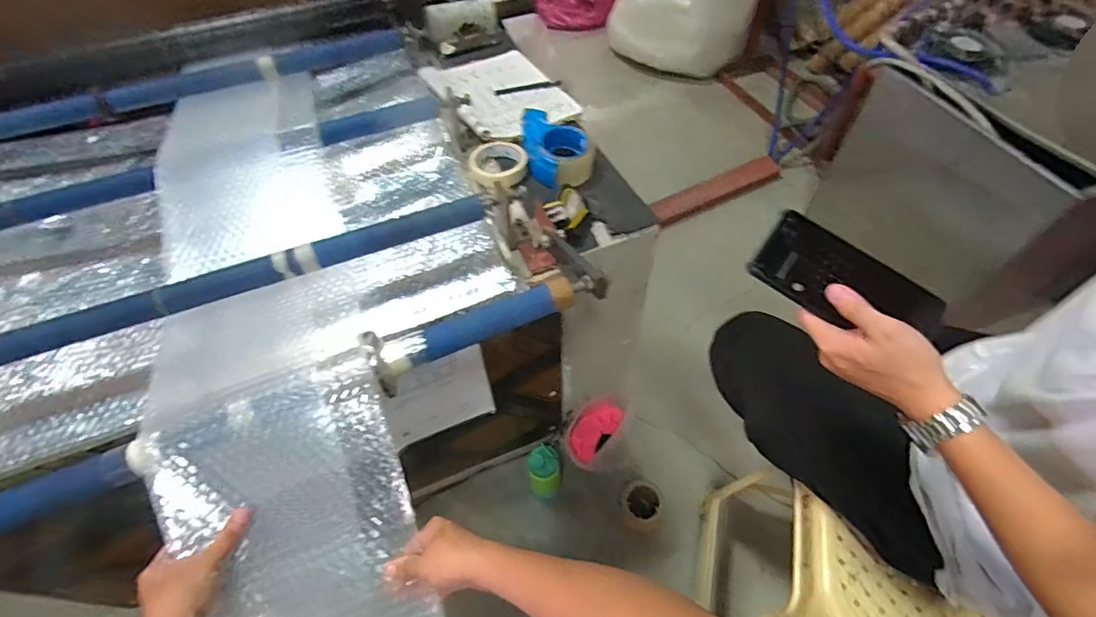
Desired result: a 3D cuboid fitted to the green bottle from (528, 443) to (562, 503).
[{"bbox_3d":[-0.007,0.393,1.181,0.078,0.180,0.092,-2,54,0],"label":"green bottle"}]

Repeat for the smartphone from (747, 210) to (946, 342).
[{"bbox_3d":[0.277,-0.020,0.462,0.163,0.011,0.072,37,91,13],"label":"smartphone"}]

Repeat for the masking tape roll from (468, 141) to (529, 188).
[{"bbox_3d":[-0.085,-0.247,0.854,0.099,0.035,0.099,-1,54,1],"label":"masking tape roll"}]

